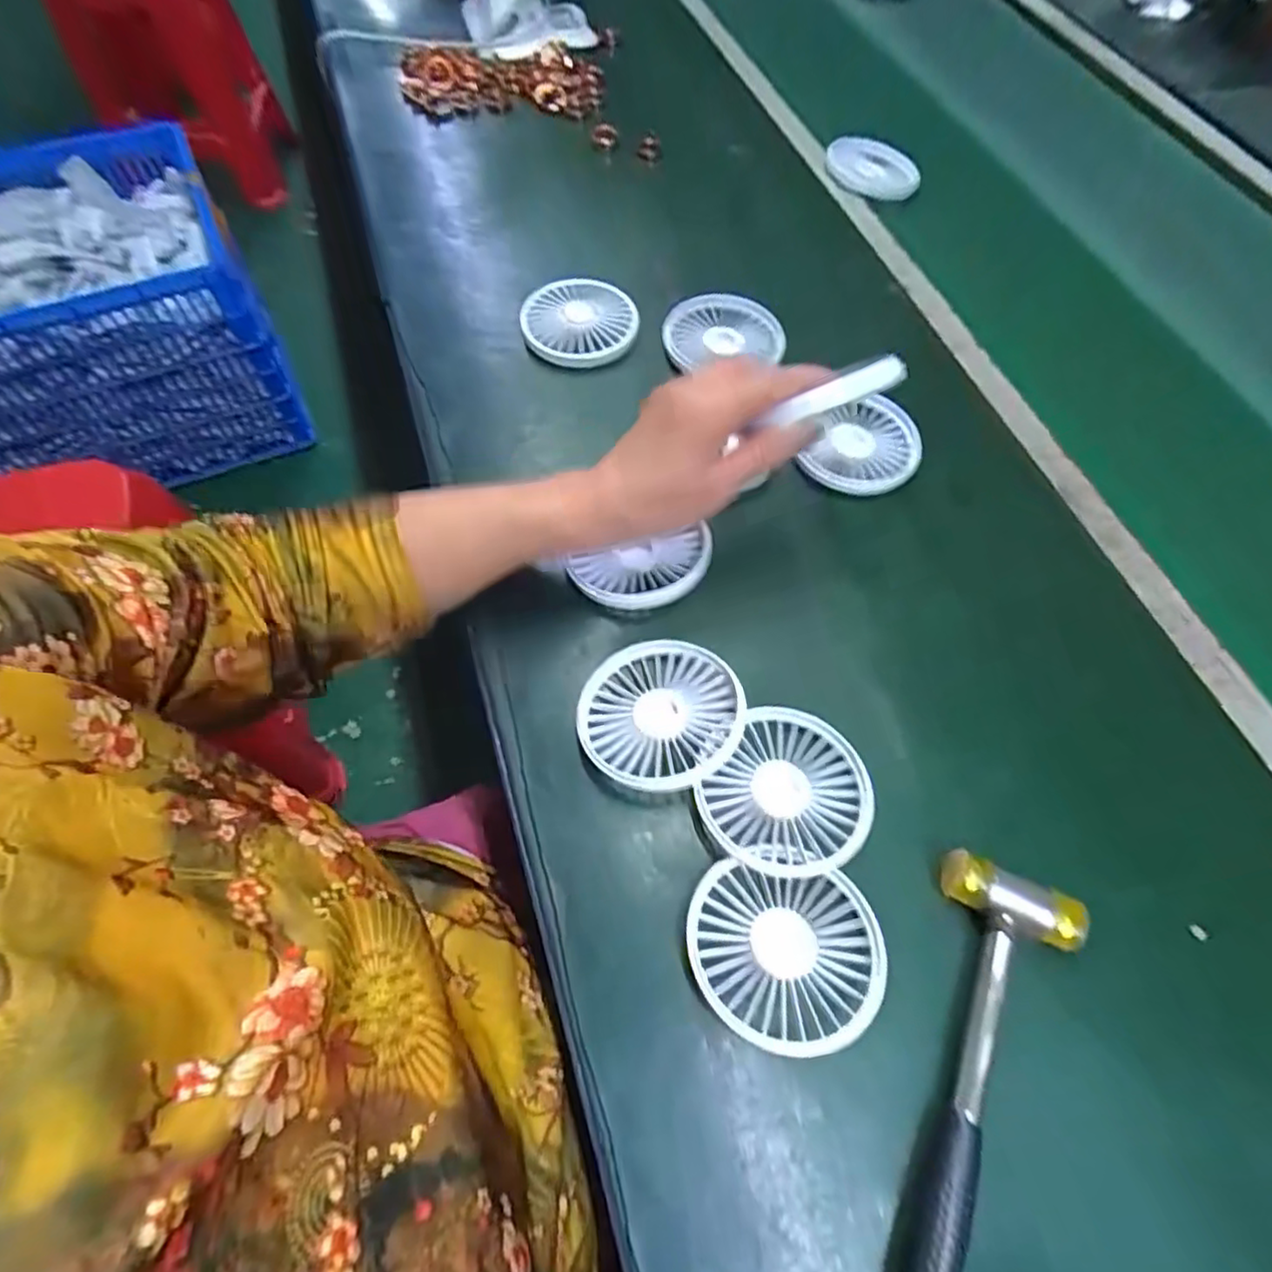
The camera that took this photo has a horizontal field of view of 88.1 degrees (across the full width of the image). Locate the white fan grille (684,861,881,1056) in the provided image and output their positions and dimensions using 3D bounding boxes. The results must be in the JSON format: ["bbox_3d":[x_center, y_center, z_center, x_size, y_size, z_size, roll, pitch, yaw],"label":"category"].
[{"bbox_3d":[0.070,0.147,0.304,0.088,0.009,0.077,5,51,2],"label":"white fan grille"}]

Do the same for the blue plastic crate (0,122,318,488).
[{"bbox_3d":[-0.952,-0.497,1.122,0.604,0.374,0.413,-19,66,-13],"label":"blue plastic crate"}]

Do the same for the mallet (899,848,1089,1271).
[{"bbox_3d":[0.133,0.214,0.277,0.059,0.027,0.239,25,64,8],"label":"mallet"}]

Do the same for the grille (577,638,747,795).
[{"bbox_3d":[0.015,0.042,0.359,0.084,0.013,0.089,-5,51,6],"label":"grille"}]

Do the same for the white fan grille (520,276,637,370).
[{"bbox_3d":[-0.045,-0.247,0.513,0.089,0.012,0.087,-13,73,-14],"label":"white fan grille"}]

